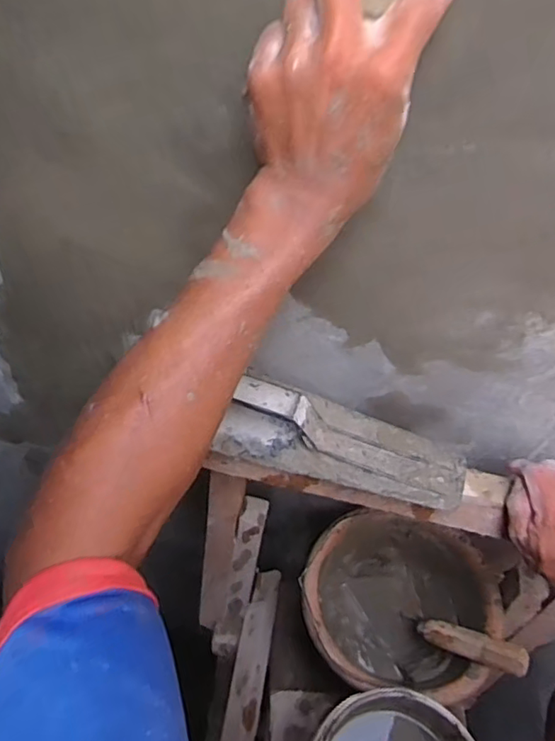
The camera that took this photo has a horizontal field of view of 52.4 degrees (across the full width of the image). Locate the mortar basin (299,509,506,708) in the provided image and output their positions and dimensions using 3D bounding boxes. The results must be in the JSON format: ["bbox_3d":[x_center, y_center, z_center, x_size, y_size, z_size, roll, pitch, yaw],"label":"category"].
[{"bbox_3d":[0.154,0.325,0.772,0.243,0.126,0.219,24,58,11],"label":"mortar basin"}]

